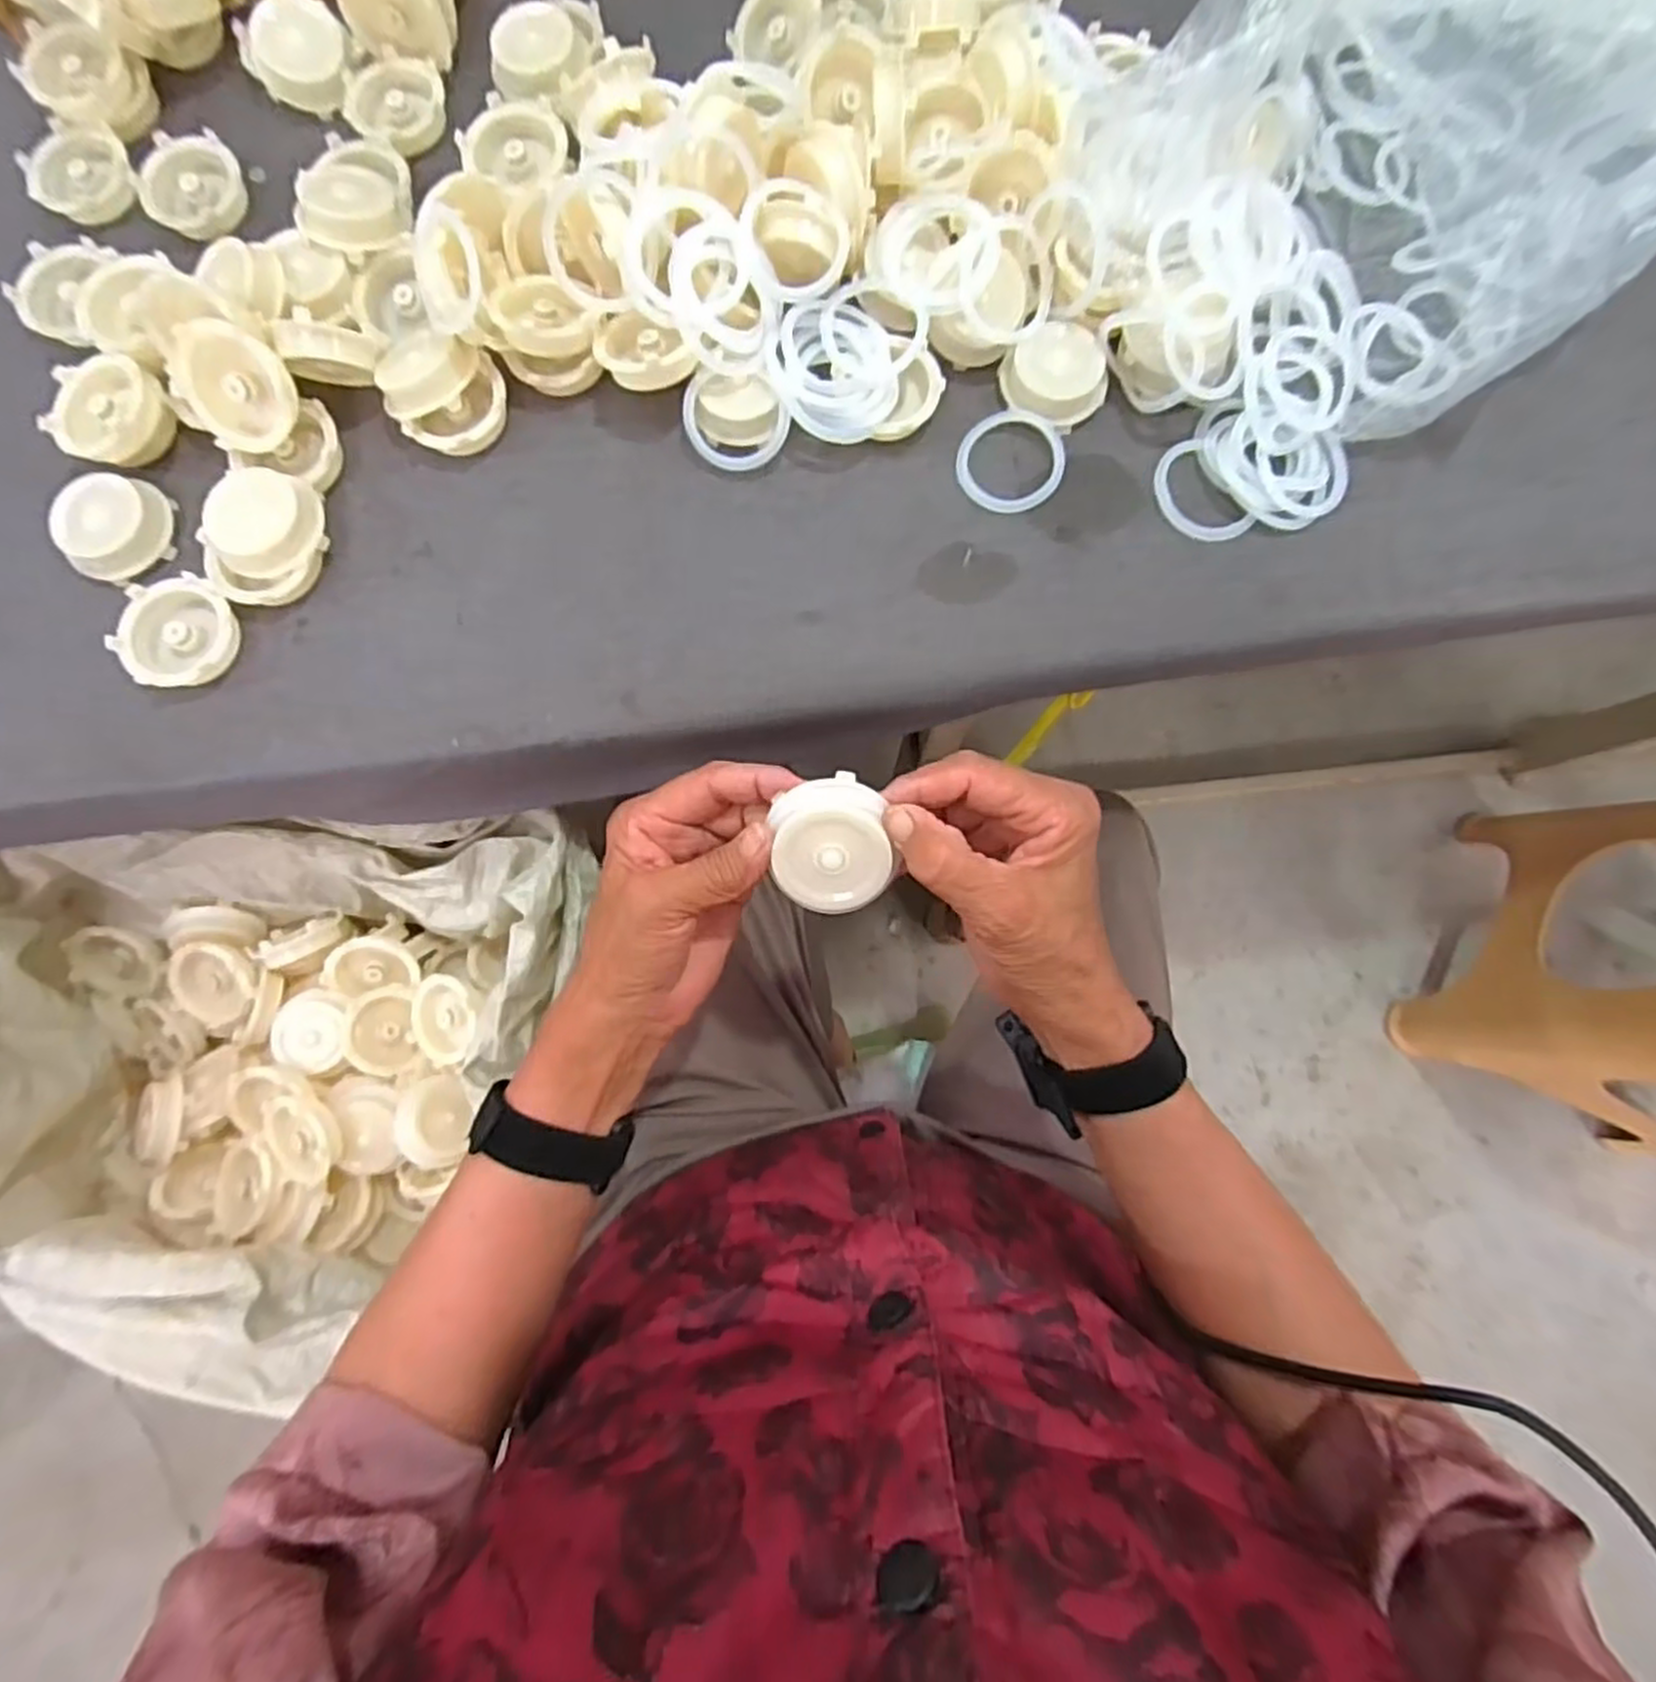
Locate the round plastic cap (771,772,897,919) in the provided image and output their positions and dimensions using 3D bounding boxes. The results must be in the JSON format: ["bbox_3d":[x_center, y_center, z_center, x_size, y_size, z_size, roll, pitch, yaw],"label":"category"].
[{"bbox_3d":[0.001,0.001,0.323,0.045,0.021,0.057,-6,112,4],"label":"round plastic cap"}]

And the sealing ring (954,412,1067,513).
[{"bbox_3d":[0.100,-0.209,0.428,0.058,0.008,0.058,0,81,1],"label":"sealing ring"}]

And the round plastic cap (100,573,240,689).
[{"bbox_3d":[-0.341,-0.108,0.408,0.058,0.017,0.059,0,81,1],"label":"round plastic cap"}]

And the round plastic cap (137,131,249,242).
[{"bbox_3d":[-0.373,-0.385,0.459,0.053,0.016,0.055,0,81,1],"label":"round plastic cap"}]

